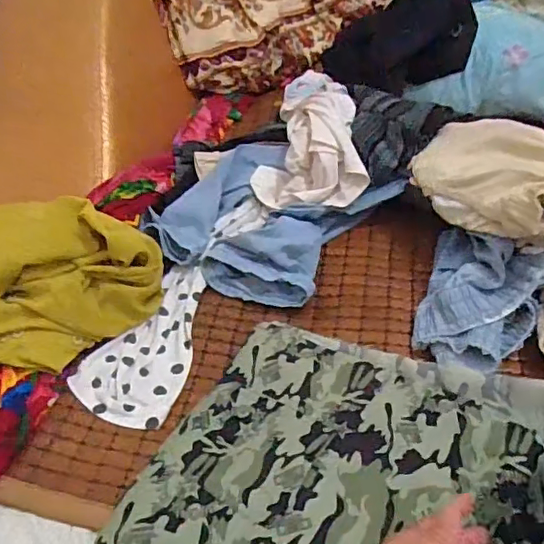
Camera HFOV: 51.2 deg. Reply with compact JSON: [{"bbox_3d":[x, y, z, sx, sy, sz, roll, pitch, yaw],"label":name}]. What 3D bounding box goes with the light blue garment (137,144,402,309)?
[{"bbox_3d":[-0.010,-0.071,0.736,0.245,0.055,0.230,27,50,27],"label":"light blue garment"}]

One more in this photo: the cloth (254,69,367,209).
[{"bbox_3d":[0.047,-0.224,0.826,0.144,0.082,0.328,-1,43,0],"label":"cloth"}]

